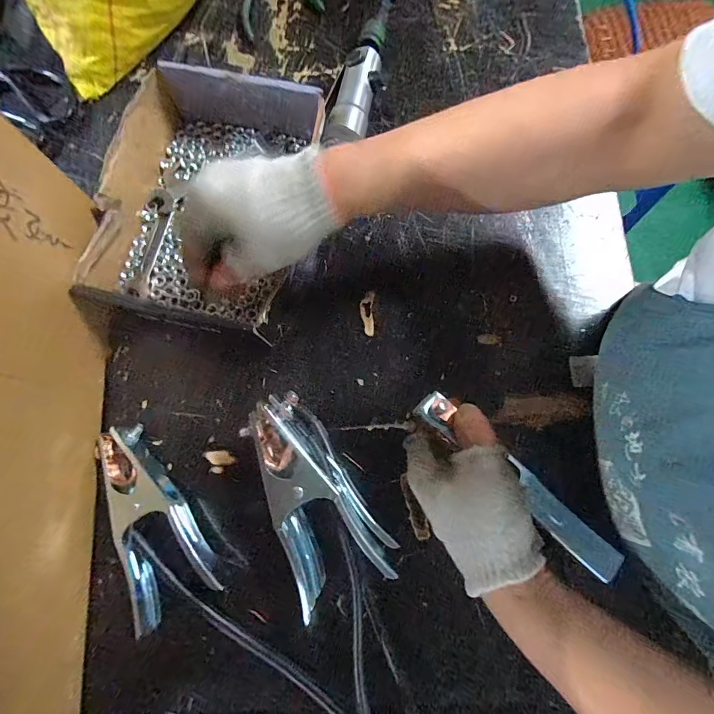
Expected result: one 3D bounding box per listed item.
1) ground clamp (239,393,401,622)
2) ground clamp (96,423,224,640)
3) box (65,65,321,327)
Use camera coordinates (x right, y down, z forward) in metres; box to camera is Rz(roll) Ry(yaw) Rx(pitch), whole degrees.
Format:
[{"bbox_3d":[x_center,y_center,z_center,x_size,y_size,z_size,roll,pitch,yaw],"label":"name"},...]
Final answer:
[{"bbox_3d":[-0.039,0.111,0.331,0.086,0.051,0.175,-25,79,-5],"label":"ground clamp"},{"bbox_3d":[-0.171,0.133,0.331,0.080,0.035,0.163,-25,79,-5],"label":"ground clamp"},{"bbox_3d":[-0.142,-0.153,0.383,0.192,0.061,0.256,16,78,4],"label":"box"}]

